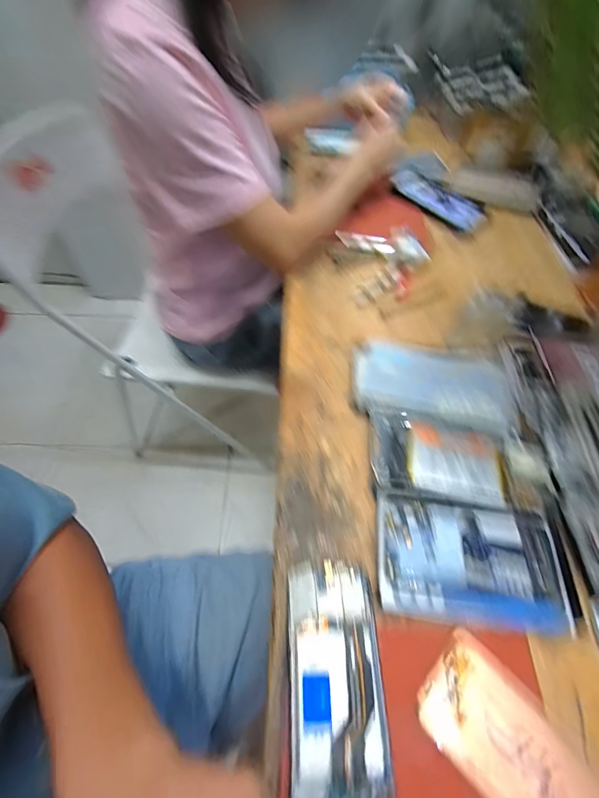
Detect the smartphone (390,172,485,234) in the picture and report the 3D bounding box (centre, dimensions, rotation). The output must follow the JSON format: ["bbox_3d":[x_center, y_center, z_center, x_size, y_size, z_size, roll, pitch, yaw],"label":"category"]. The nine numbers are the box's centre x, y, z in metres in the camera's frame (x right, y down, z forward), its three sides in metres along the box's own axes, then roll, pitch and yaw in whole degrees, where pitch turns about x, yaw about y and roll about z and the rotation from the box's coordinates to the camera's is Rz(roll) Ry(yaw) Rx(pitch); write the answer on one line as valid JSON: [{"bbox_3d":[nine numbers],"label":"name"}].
[{"bbox_3d":[0.262,-0.378,0.683,0.186,0.012,0.076,37,78,12],"label":"smartphone"}]

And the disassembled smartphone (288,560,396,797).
[{"bbox_3d":[0.028,0.213,0.281,0.070,0.012,0.156,0,55,-2],"label":"disassembled smartphone"}]

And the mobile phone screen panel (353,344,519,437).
[{"bbox_3d":[0.156,-0.016,0.429,0.180,0.012,0.105,11,56,6],"label":"mobile phone screen panel"}]

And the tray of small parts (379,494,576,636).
[{"bbox_3d":[0.155,0.150,0.333,0.159,0.013,0.104,6,55,2],"label":"tray of small parts"}]

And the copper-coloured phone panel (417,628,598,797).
[{"bbox_3d":[0.165,0.263,0.262,0.078,0.011,0.156,-38,65,-24],"label":"copper-coloured phone panel"}]

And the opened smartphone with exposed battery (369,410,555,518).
[{"bbox_3d":[0.165,0.064,0.380,0.179,0.019,0.092,8,56,4],"label":"opened smartphone with exposed battery"}]

